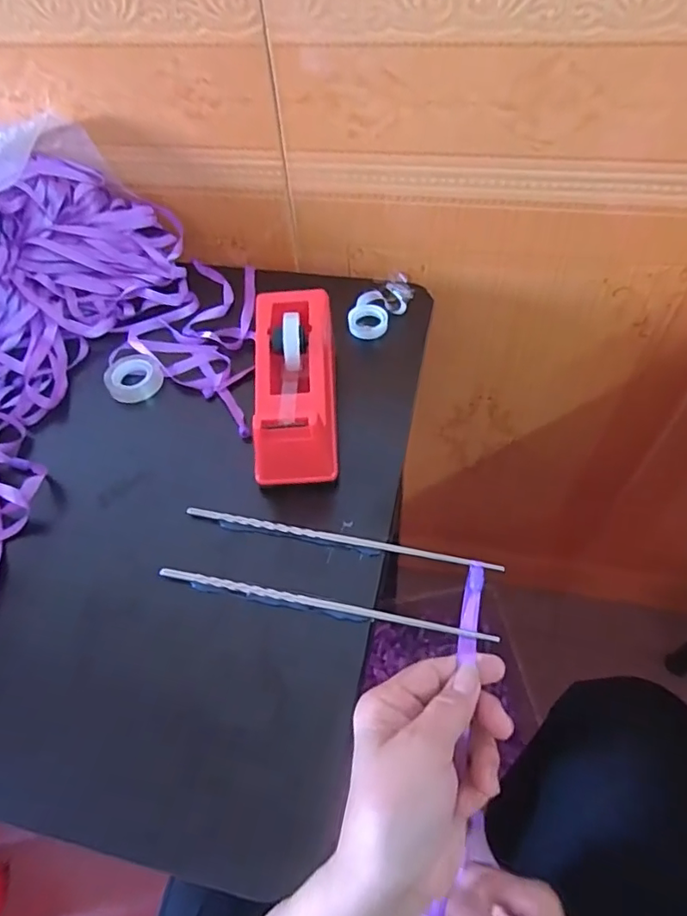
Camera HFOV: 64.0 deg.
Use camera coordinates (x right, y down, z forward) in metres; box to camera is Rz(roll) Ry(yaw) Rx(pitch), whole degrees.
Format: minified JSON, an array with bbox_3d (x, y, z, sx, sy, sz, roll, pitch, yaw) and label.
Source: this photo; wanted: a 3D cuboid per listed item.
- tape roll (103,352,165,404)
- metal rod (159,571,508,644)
[{"bbox_3d":[-0.187,-0.072,0.488,0.047,0.019,0.045,-2,54,3],"label":"tape roll"},{"bbox_3d":[-0.015,0.093,0.354,0.220,0.008,0.008,9,55,9],"label":"metal rod"}]

